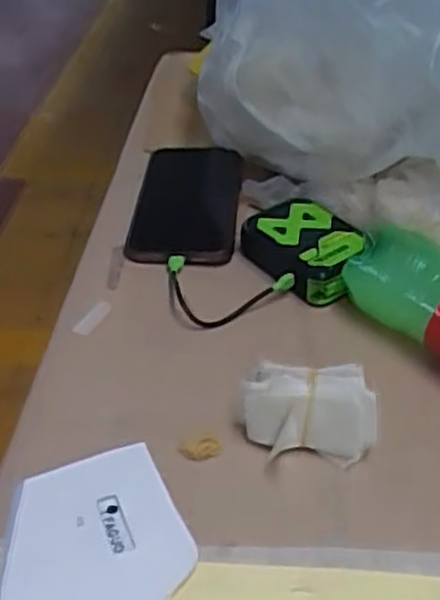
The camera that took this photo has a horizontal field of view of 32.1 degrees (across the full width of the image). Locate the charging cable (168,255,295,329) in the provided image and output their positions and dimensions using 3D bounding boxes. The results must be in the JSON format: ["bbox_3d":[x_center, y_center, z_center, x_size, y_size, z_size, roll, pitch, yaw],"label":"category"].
[{"bbox_3d":[-0.003,-0.005,0.521,0.093,0.019,0.055,14,39,18],"label":"charging cable"}]

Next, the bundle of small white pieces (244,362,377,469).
[{"bbox_3d":[0.048,0.060,0.410,0.068,0.039,0.034,5,37,8],"label":"bundle of small white pieces"}]

